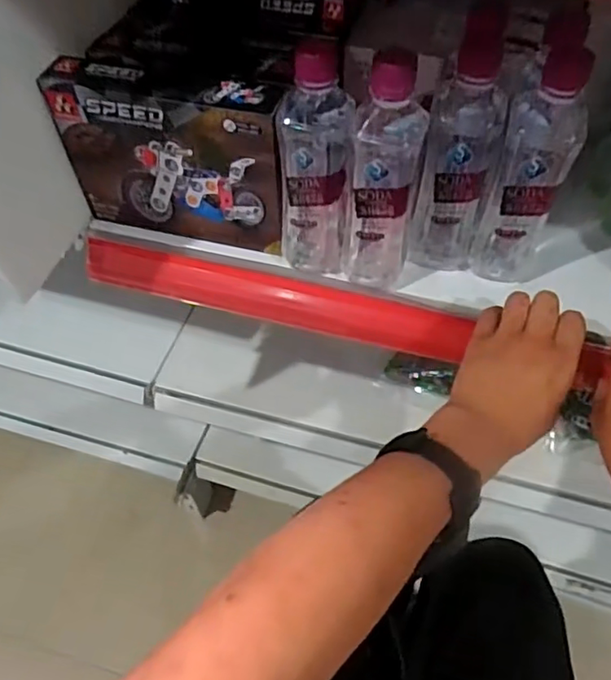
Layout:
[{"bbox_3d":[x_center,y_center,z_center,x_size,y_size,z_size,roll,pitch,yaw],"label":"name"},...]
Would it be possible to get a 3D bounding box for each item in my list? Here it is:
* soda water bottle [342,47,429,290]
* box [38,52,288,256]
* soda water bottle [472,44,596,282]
[{"bbox_3d":[0.063,-0.118,0.470,0.053,0.174,0.047,12,55,10],"label":"soda water bottle"},{"bbox_3d":[-0.111,-0.160,0.506,0.200,0.146,0.047,14,55,12],"label":"box"},{"bbox_3d":[0.177,-0.125,0.464,0.053,0.174,0.055,13,55,11],"label":"soda water bottle"}]

